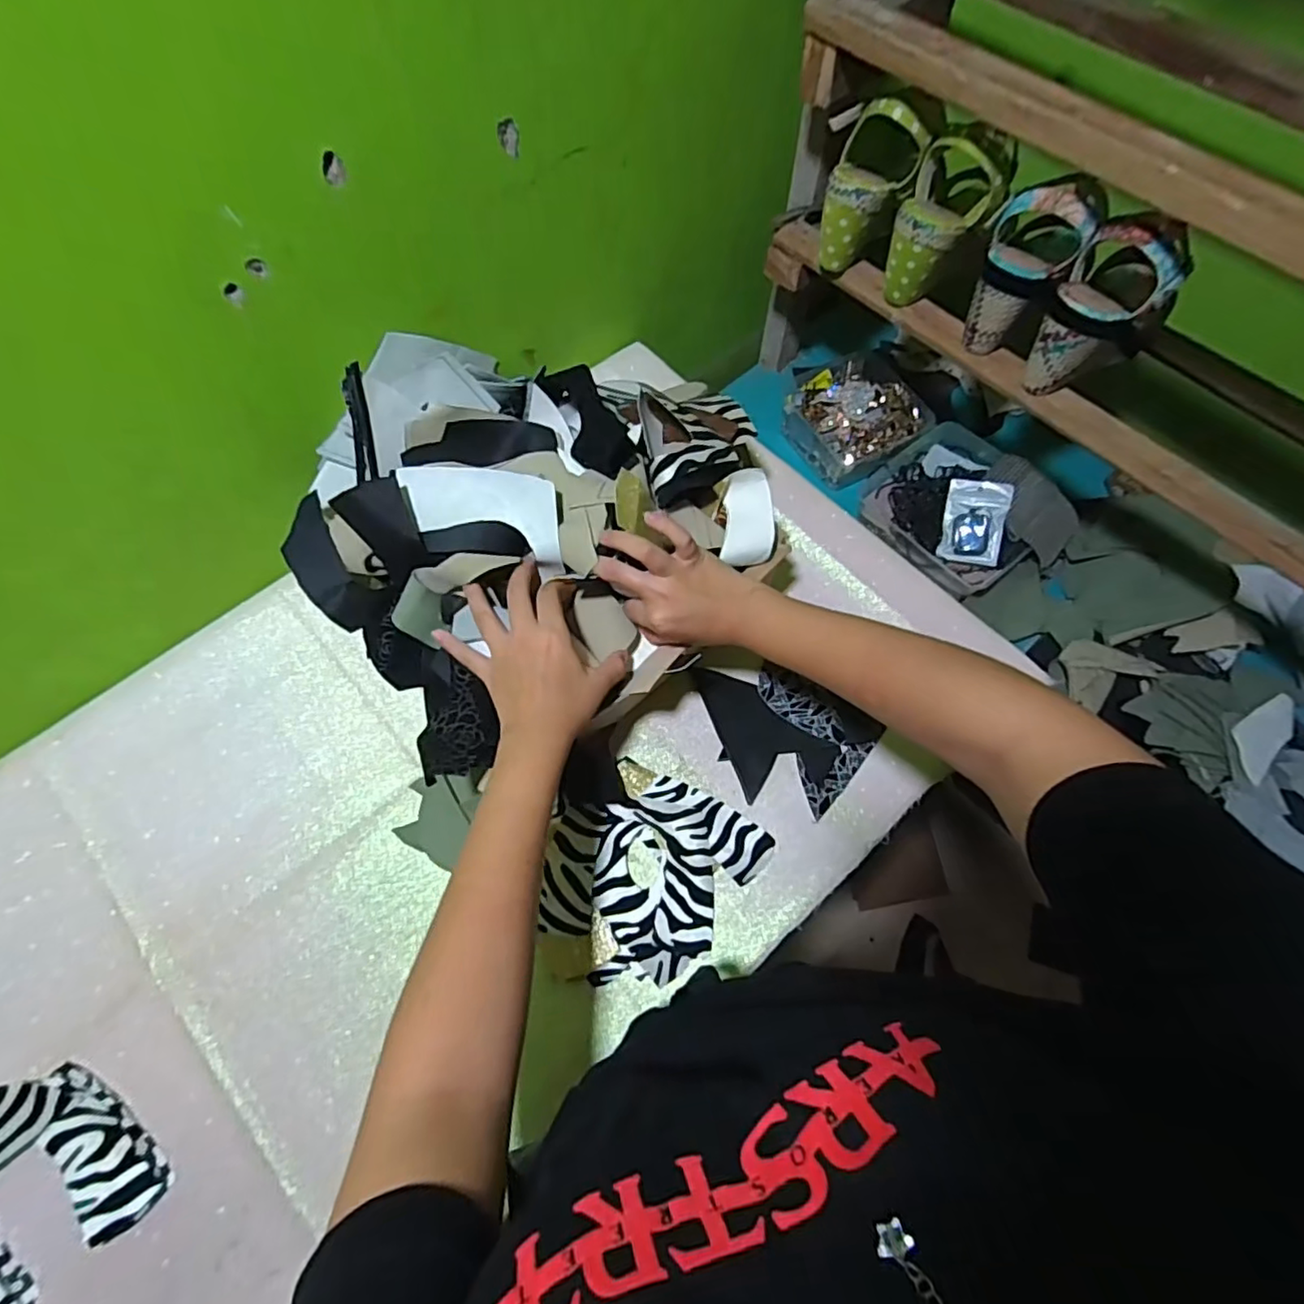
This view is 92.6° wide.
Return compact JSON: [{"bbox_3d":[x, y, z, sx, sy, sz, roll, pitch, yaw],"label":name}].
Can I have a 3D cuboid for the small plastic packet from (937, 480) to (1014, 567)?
[{"bbox_3d":[0.394,-0.160,0.760,0.068,0.015,0.099,13,95,21],"label":"small plastic packet"}]

